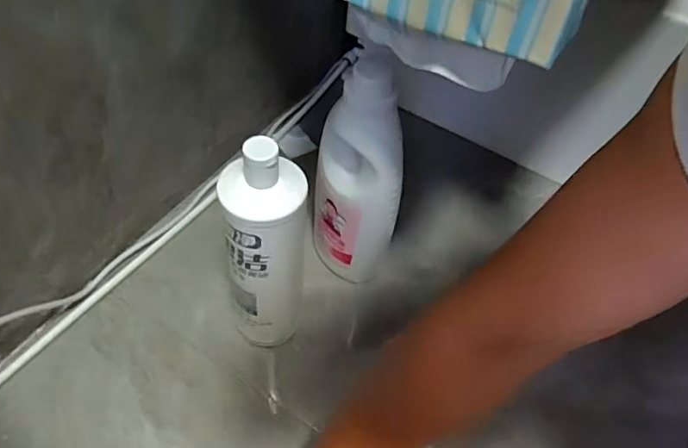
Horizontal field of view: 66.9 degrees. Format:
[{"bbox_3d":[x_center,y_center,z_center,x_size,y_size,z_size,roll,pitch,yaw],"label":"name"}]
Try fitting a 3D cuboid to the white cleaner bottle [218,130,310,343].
[{"bbox_3d":[-0.072,0.021,0.480,0.071,0.232,0.070,2,49,-5],"label":"white cleaner bottle"}]

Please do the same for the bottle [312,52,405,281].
[{"bbox_3d":[0.015,-0.035,0.551,0.086,0.283,0.077,1,52,-5],"label":"bottle"}]

